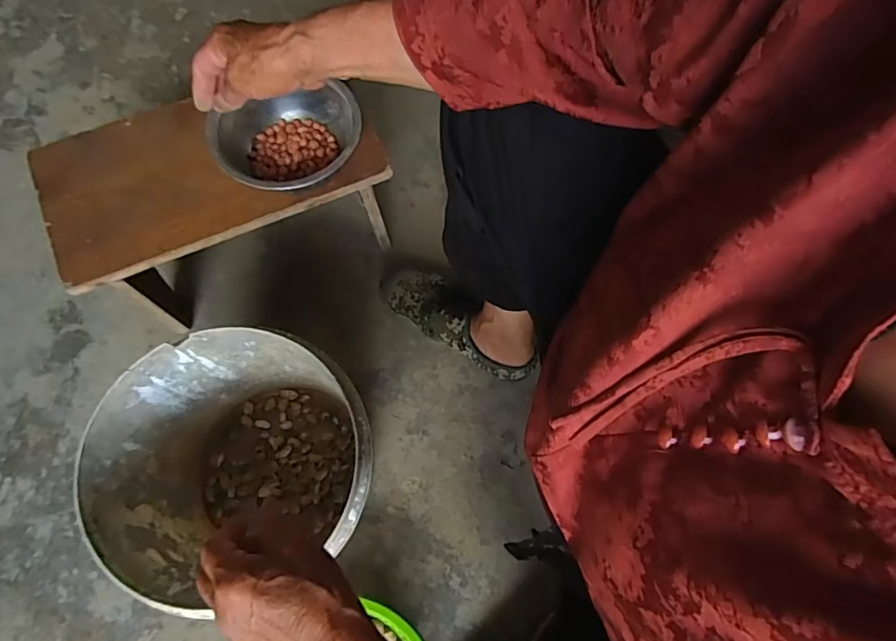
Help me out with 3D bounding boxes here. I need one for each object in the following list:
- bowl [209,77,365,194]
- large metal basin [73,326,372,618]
[{"bbox_3d":[-0.180,-0.198,0.582,0.163,0.060,0.138,-12,72,-7],"label":"bowl"},{"bbox_3d":[-0.218,0.166,0.592,0.253,0.258,0.245,1,71,-2],"label":"large metal basin"}]

